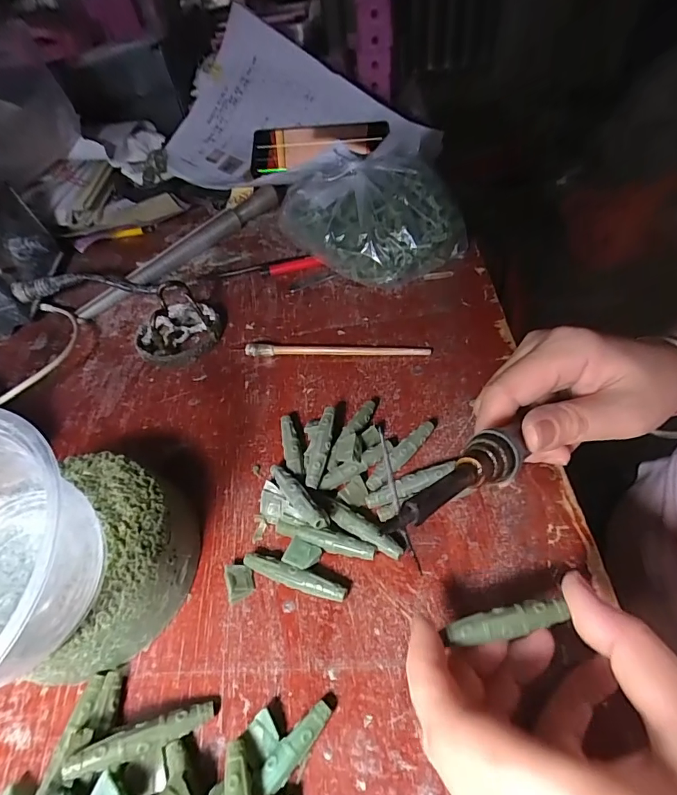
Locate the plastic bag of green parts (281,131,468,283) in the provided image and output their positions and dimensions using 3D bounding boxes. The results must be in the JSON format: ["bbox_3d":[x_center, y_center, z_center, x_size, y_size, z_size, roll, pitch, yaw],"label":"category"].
[{"bbox_3d":[0.028,-0.165,0.386,0.130,0.077,0.149,-34,54,-19],"label":"plastic bag of green parts"}]

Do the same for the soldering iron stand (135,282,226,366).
[{"bbox_3d":[-0.131,-0.065,0.345,0.072,0.044,0.066,-27,52,-14],"label":"soldering iron stand"}]

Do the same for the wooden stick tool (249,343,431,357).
[{"bbox_3d":[-0.002,-0.036,0.327,0.139,0.009,0.009,0,51,8],"label":"wooden stick tool"}]

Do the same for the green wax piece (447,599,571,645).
[{"bbox_3d":[0.068,0.090,0.173,0.047,0.004,0.010,-14,49,0],"label":"green wax piece"}]

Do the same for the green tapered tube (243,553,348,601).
[{"bbox_3d":[-0.023,0.093,0.221,0.056,0.010,0.010,13,54,18],"label":"green tapered tube"}]

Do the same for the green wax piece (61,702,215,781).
[{"bbox_3d":[-0.080,0.141,0.177,0.056,0.005,0.010,-7,46,-24],"label":"green wax piece"}]

